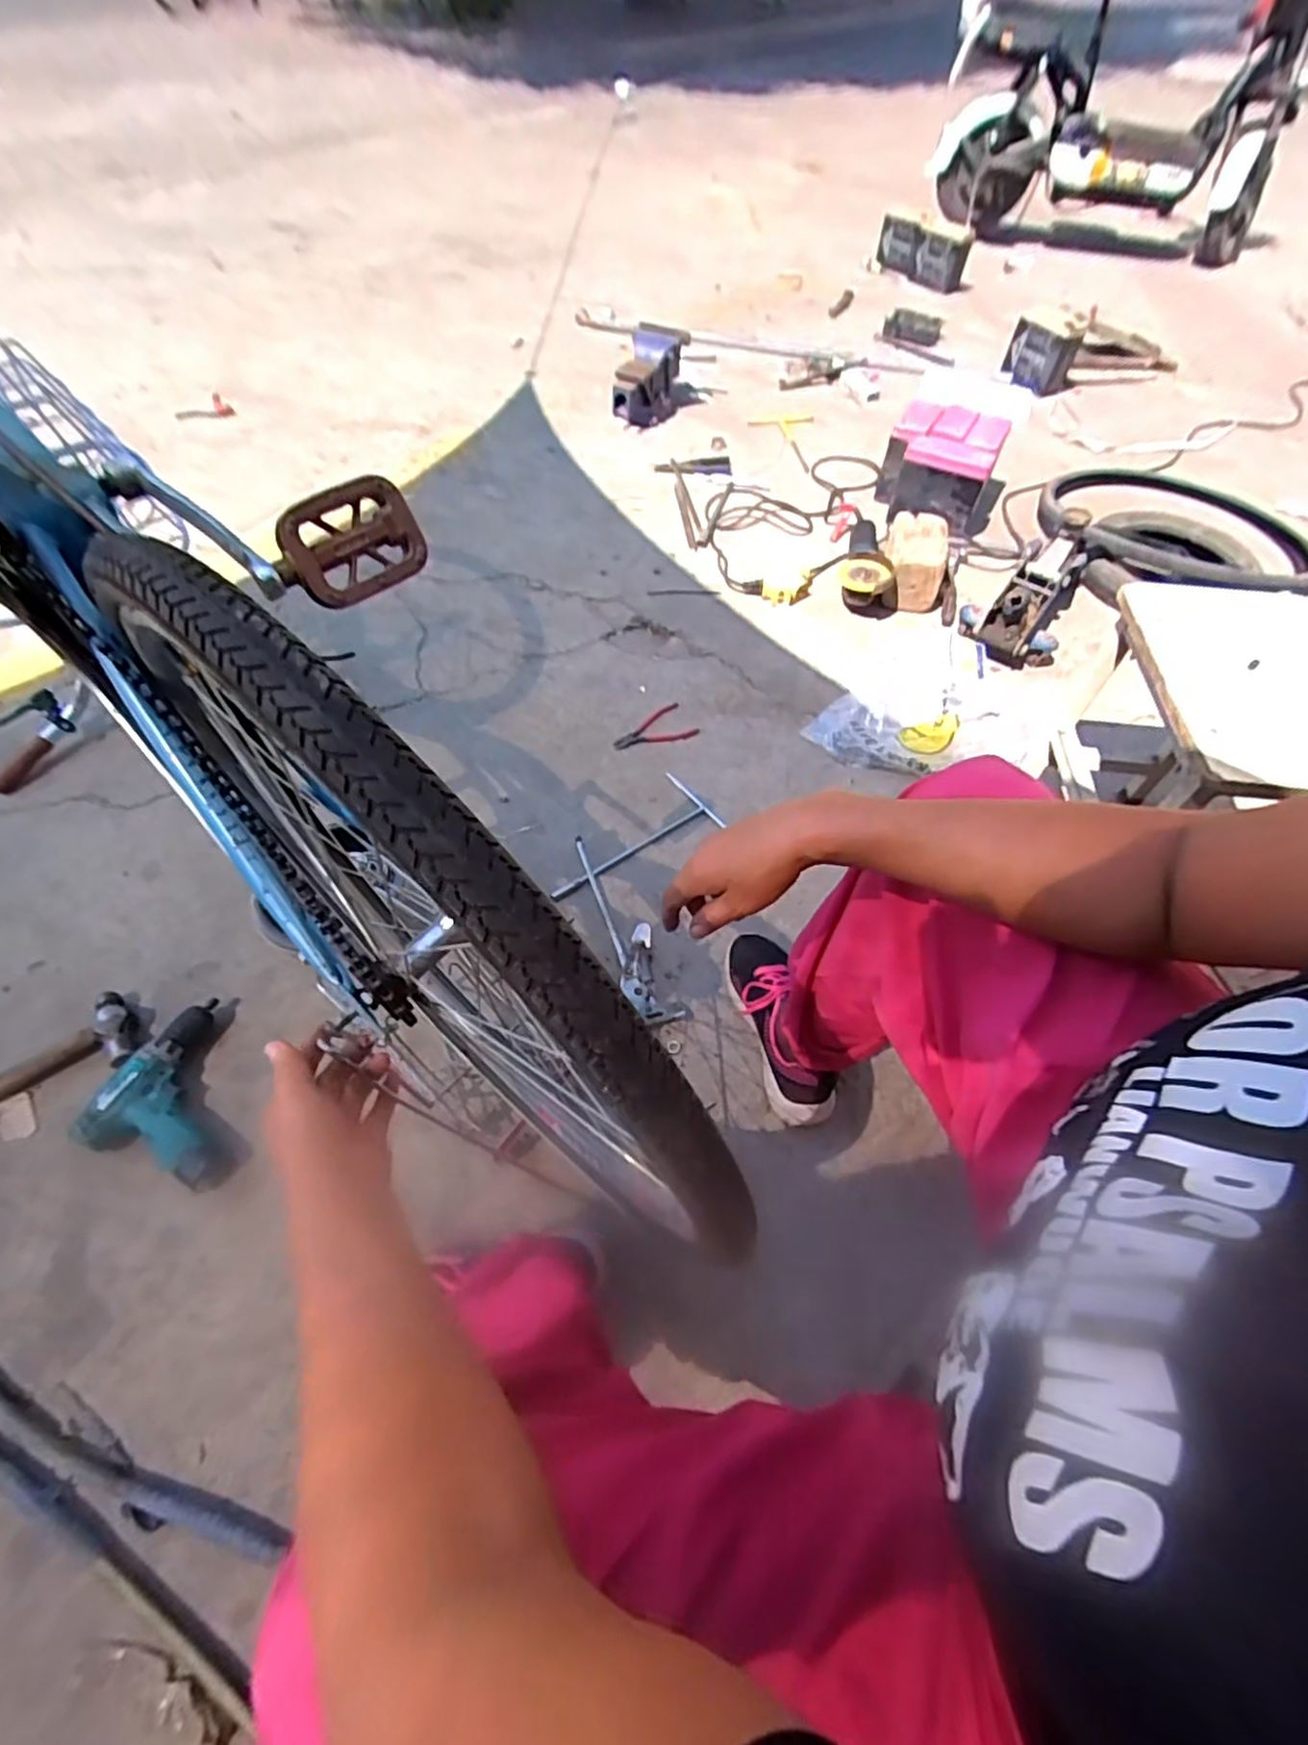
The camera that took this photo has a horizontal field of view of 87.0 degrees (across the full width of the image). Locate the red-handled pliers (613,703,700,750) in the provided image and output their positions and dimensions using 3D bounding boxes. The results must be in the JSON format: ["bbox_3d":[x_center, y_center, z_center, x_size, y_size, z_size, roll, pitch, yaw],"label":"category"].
[{"bbox_3d":[-0.004,-0.249,1.207,0.145,0.012,0.082,-19,58,-13],"label":"red-handled pliers"}]

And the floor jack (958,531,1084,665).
[{"bbox_3d":[0.715,-0.523,1.320,0.180,0.097,0.326,31,60,14],"label":"floor jack"}]

